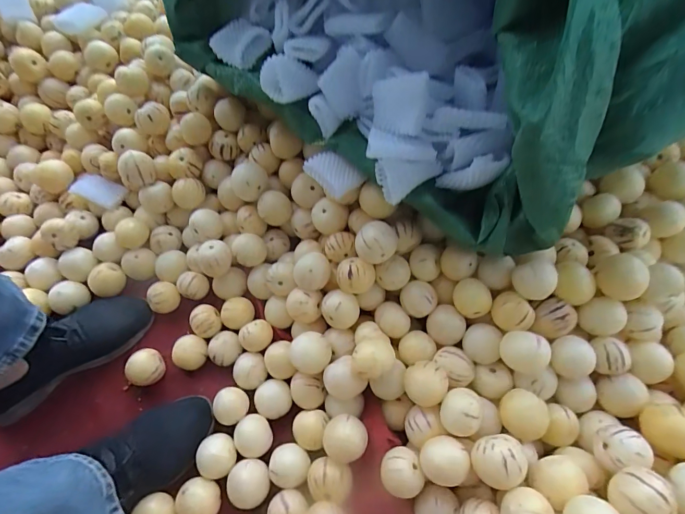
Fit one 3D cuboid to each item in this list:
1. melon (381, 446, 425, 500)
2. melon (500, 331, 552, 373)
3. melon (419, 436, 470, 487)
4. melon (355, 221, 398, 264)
[{"bbox_3d":[0.064,0.238,0.422,0.044,0.039,0.048,0,62,0],"label":"melon"},{"bbox_3d":[0.211,0.111,0.449,0.046,0.052,0.045,14,63,7],"label":"melon"},{"bbox_3d":[0.108,0.221,0.414,0.047,0.044,0.045,11,63,6],"label":"melon"},{"bbox_3d":[0.042,-0.017,0.481,0.051,0.046,0.050,0,62,0],"label":"melon"}]

